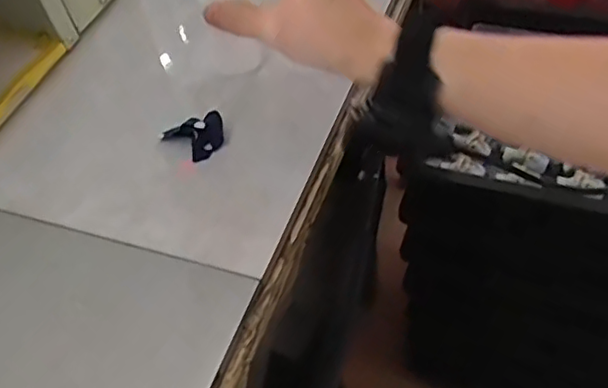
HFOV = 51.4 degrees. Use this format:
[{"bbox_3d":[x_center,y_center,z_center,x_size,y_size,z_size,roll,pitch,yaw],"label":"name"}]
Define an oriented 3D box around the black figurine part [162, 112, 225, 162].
[{"bbox_3d":[-0.077,-0.041,0.446,0.042,0.017,0.033,-18,51,-6],"label":"black figurine part"}]

